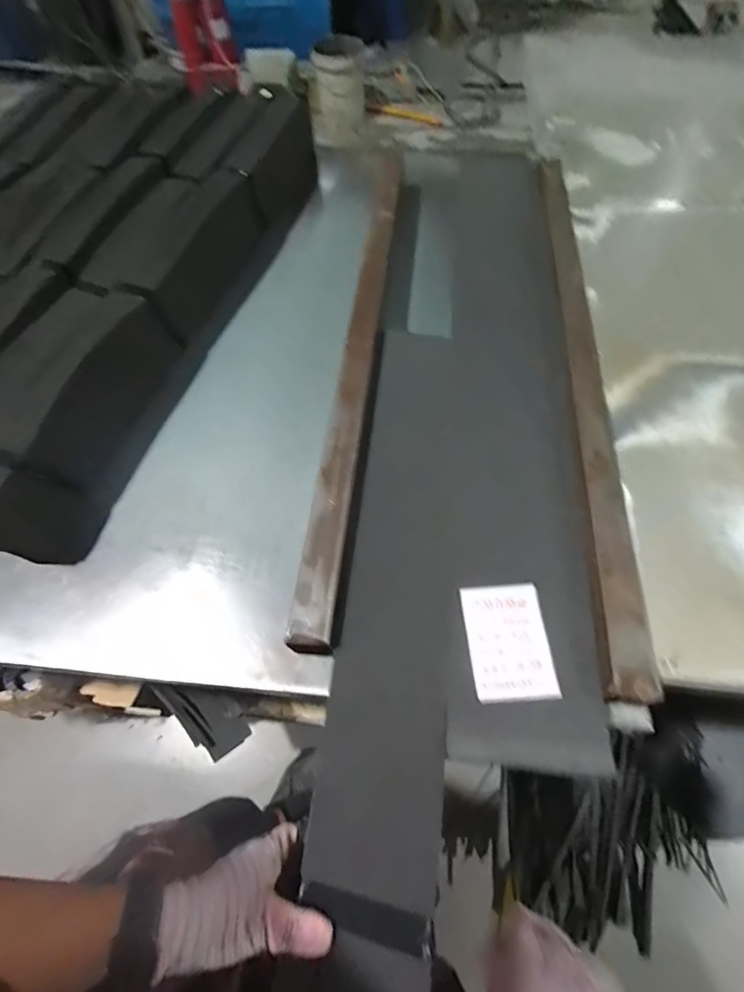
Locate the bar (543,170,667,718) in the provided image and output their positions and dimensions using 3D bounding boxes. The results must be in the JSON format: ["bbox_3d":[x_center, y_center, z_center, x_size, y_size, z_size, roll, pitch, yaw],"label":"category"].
[{"bbox_3d":[0.283,-0.207,0.596,0.044,0.039,0.890,5,62,4],"label":"bar"}]

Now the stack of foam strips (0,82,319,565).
[{"bbox_3d":[-0.452,-0.403,0.724,0.463,0.140,1.013,11,62,7],"label":"stack of foam strips"}]

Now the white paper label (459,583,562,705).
[{"bbox_3d":[0.133,0.142,0.432,0.078,0.010,0.108,-4,60,-3],"label":"white paper label"}]

